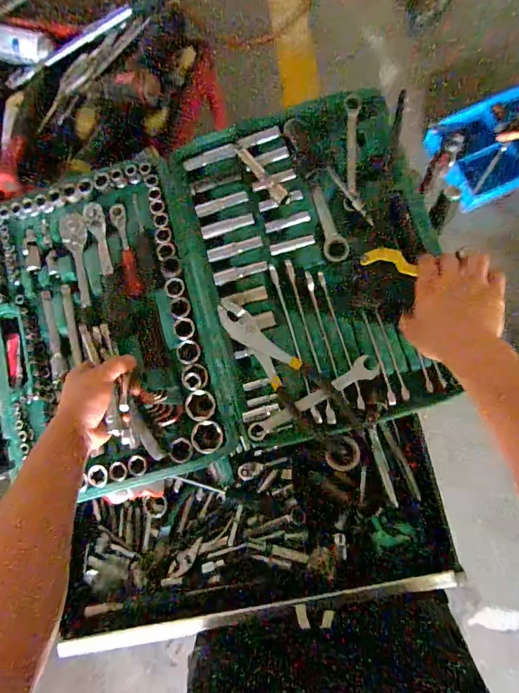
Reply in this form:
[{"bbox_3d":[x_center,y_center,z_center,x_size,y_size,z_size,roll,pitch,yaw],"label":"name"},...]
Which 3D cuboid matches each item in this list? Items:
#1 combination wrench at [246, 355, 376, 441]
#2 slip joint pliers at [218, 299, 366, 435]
[{"bbox_3d":[0.067,0.067,0.500,0.183,0.007,0.030,-28,81,-1],"label":"combination wrench"},{"bbox_3d":[0.028,0.030,0.507,0.059,0.012,0.236,-44,82,-3],"label":"slip joint pliers"}]

